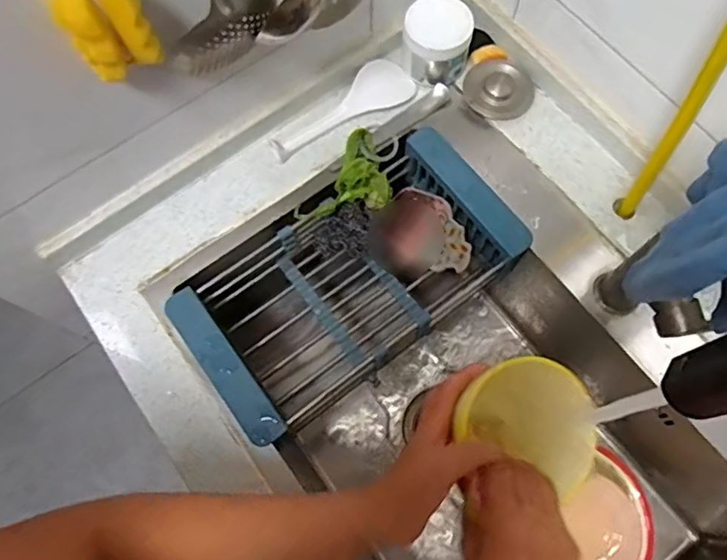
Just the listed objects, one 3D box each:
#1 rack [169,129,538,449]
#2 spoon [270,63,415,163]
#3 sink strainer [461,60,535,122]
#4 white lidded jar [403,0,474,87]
[{"bbox_3d":[-0.014,0.003,0.672,0.383,0.087,0.198,-36,74,-10],"label":"rack"},{"bbox_3d":[-0.028,-0.211,0.687,0.189,0.017,0.059,-28,73,-8],"label":"spoon"},{"bbox_3d":[0.166,-0.236,0.691,0.083,0.022,0.074,36,76,12],"label":"sink strainer"},{"bbox_3d":[0.088,-0.286,0.680,0.077,0.070,0.079,0,71,1],"label":"white lidded jar"}]

